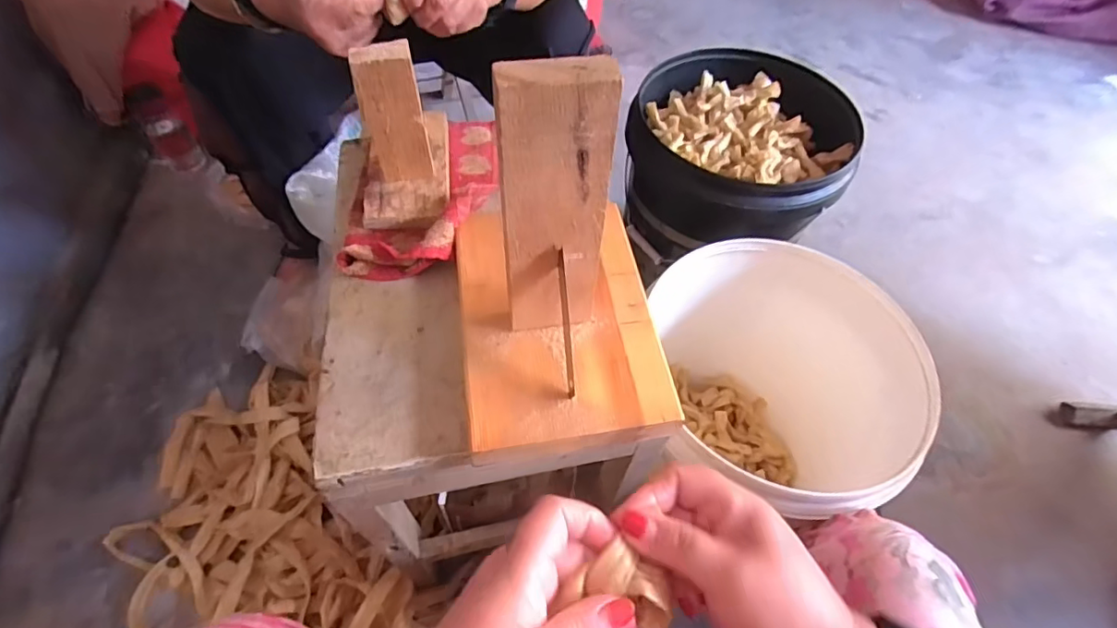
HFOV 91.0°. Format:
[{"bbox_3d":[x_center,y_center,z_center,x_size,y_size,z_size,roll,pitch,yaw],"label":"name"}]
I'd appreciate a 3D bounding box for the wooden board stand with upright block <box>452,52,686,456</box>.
[{"bbox_3d":[0.002,-0.050,0.331,0.138,0.206,0.191,-7,55,-7],"label":"wooden board stand with upright block"}]

